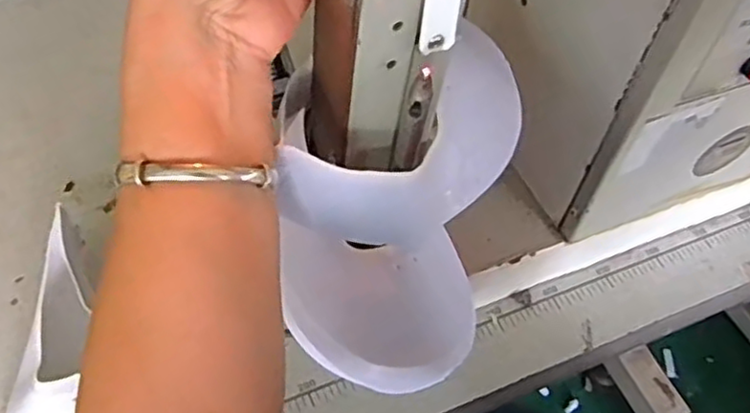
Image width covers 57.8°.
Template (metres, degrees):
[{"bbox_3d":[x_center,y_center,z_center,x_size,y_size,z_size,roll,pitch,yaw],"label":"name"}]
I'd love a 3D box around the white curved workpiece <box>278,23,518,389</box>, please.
[{"bbox_3d":[0.026,-0.006,0.391,0.105,0.151,0.171,21,56,10],"label":"white curved workpiece"}]

